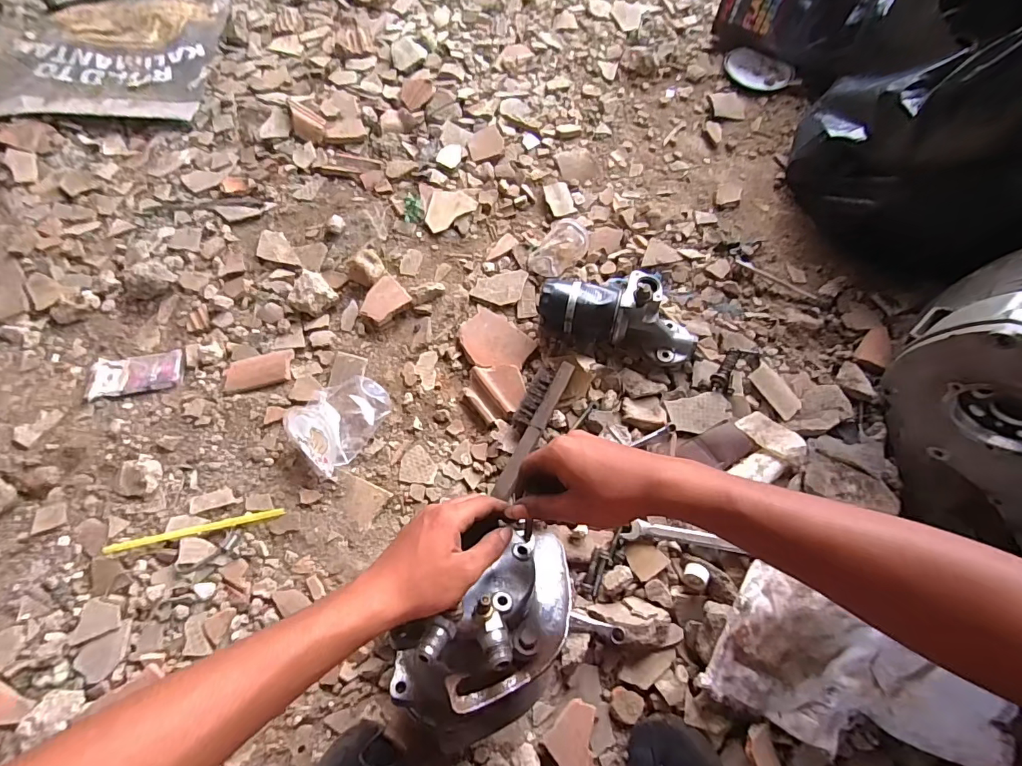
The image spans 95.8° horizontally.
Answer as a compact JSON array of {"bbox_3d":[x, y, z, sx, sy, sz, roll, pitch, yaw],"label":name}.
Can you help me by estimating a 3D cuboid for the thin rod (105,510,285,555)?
[{"bbox_3d":[-0.383,0.178,0.562,0.197,0.008,0.012,-12,67,-8],"label":"thin rod"}]

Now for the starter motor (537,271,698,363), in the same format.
[{"bbox_3d":[0.158,-0.106,0.668,0.229,0.107,0.093,12,66,2],"label":"starter motor"}]

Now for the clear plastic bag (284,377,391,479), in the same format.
[{"bbox_3d":[-0.227,0.044,0.614,0.099,0.057,0.132,36,69,12],"label":"clear plastic bag"}]

